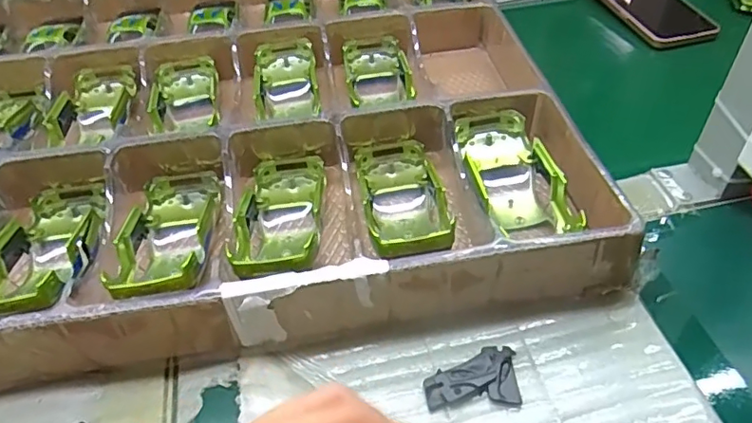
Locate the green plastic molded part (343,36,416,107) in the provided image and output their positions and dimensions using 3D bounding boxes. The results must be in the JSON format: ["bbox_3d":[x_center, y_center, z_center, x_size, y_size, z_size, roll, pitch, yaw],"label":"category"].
[{"bbox_3d":[0.002,-0.127,0.509,0.057,0.024,0.079,-5,46,-1],"label":"green plastic molded part"}]

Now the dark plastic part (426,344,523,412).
[{"bbox_3d":[0.052,0.091,0.307,0.050,0.006,0.033,-4,46,0],"label":"dark plastic part"}]

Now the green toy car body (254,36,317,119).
[{"bbox_3d":[-0.079,-0.117,0.497,0.050,0.030,0.099,-8,46,-4],"label":"green toy car body"}]

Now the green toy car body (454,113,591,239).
[{"bbox_3d":[0.092,-0.026,0.388,0.057,0.030,0.118,-10,46,-6],"label":"green toy car body"}]

